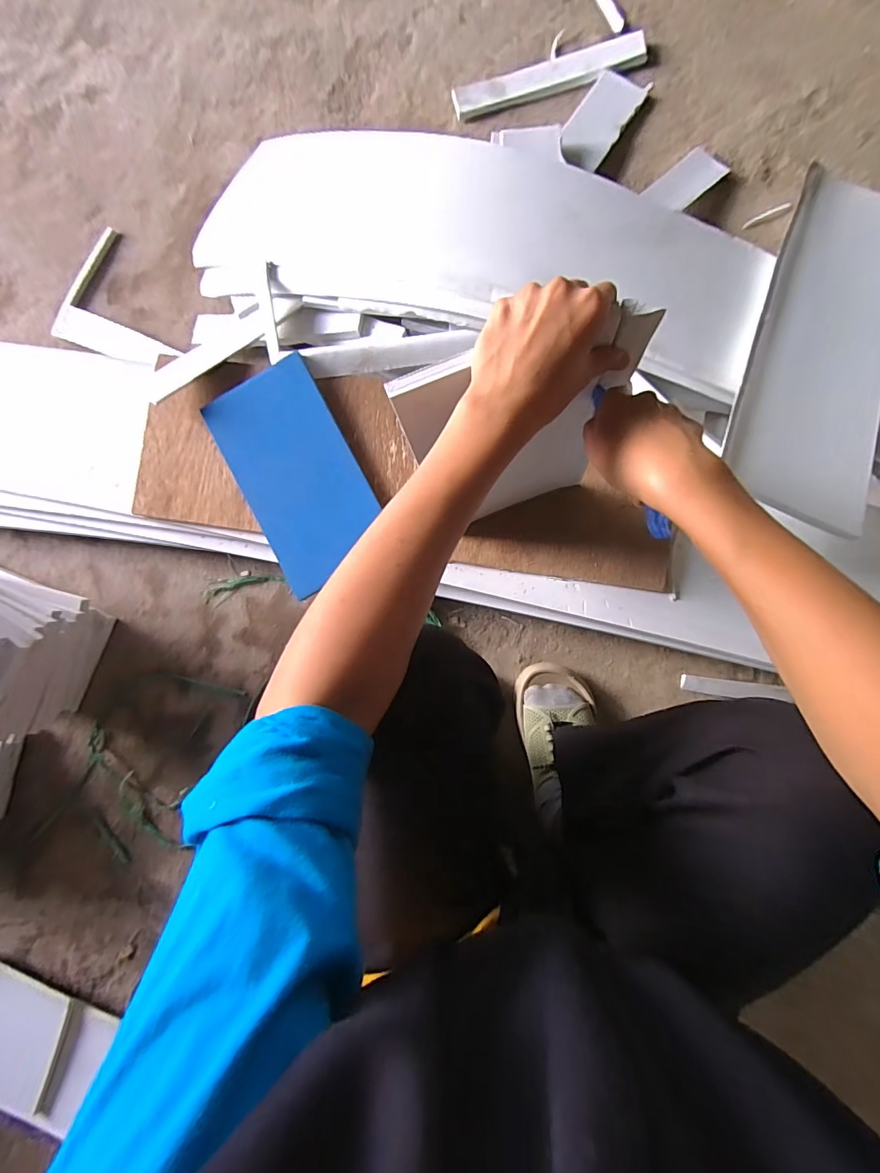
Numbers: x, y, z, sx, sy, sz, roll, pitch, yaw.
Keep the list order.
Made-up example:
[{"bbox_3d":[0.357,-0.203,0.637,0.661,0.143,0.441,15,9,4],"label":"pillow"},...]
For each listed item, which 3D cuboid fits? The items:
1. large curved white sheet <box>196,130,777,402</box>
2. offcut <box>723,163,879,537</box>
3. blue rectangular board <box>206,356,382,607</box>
[{"bbox_3d":[0.029,-0.480,0.605,0.773,0.097,0.289,22,88,8],"label":"large curved white sheet"},{"bbox_3d":[0.455,-0.302,0.532,0.162,0.022,0.502,24,73,-1],"label":"offcut"},{"bbox_3d":[-0.184,-0.145,0.587,0.147,0.022,0.274,-28,92,1],"label":"blue rectangular board"}]

